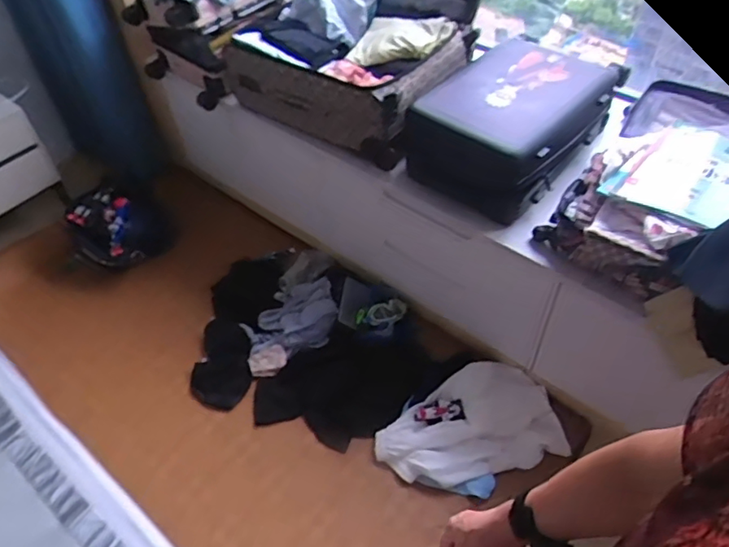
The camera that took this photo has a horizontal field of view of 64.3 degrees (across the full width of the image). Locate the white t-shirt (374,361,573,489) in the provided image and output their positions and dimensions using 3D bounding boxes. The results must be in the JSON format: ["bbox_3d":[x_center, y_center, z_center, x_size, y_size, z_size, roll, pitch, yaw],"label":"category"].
[{"bbox_3d":[0.279,0.418,1.606,0.488,0.065,0.295,-11,48,-10],"label":"white t-shirt"}]

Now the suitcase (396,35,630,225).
[{"bbox_3d":[0.368,-0.403,1.503,0.379,0.221,0.473,30,58,25],"label":"suitcase"}]

